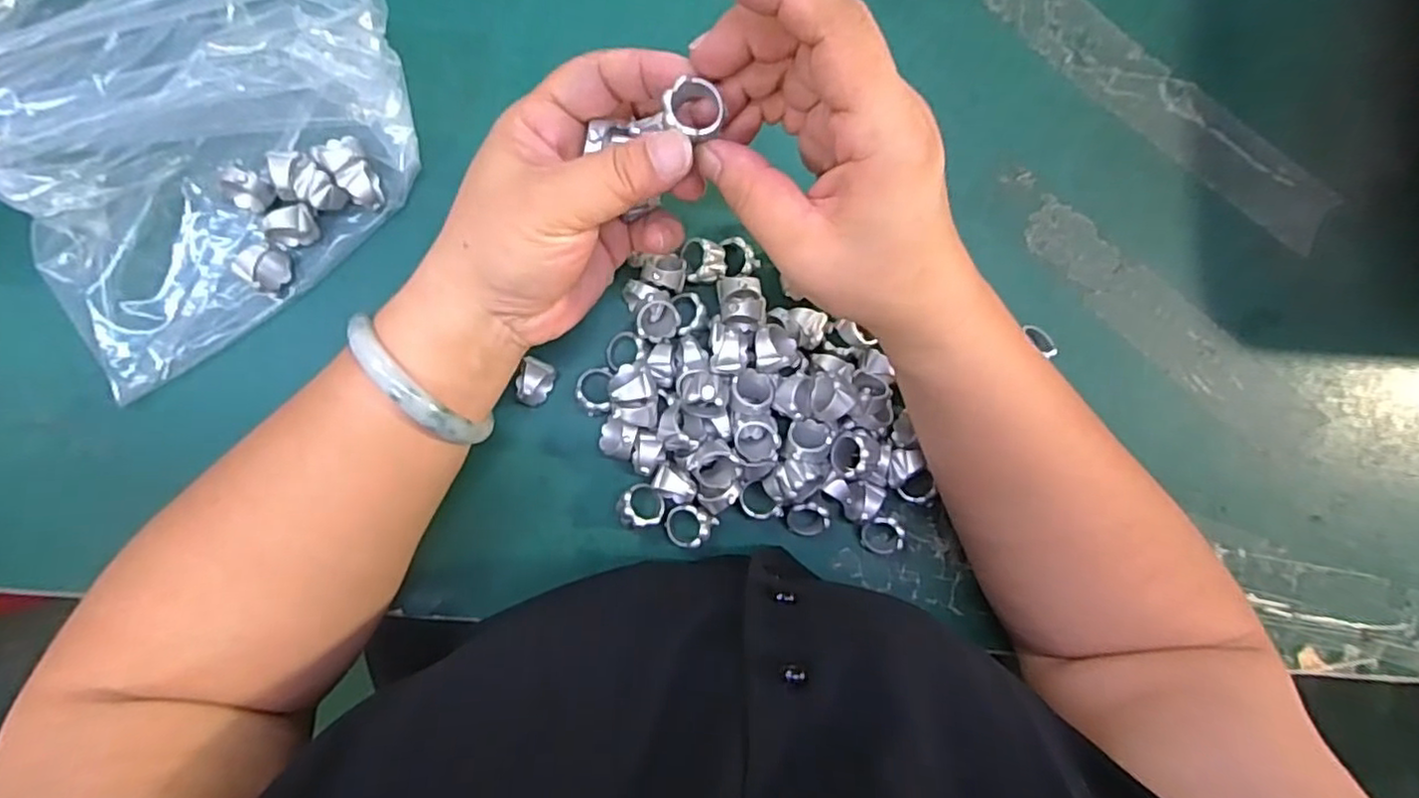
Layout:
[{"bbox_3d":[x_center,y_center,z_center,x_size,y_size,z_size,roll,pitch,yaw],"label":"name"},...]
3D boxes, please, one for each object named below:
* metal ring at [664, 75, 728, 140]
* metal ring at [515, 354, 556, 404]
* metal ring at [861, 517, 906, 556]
[{"bbox_3d":[-0.005,-0.100,0.229,0.019,0.006,0.018,0,89,-8],"label":"metal ring"},{"bbox_3d":[-0.082,-0.008,0.311,0.014,0.023,0.021,12,88,-7],"label":"metal ring"},{"bbox_3d":[0.088,0.069,0.334,0.020,0.004,0.022,10,112,26],"label":"metal ring"}]

